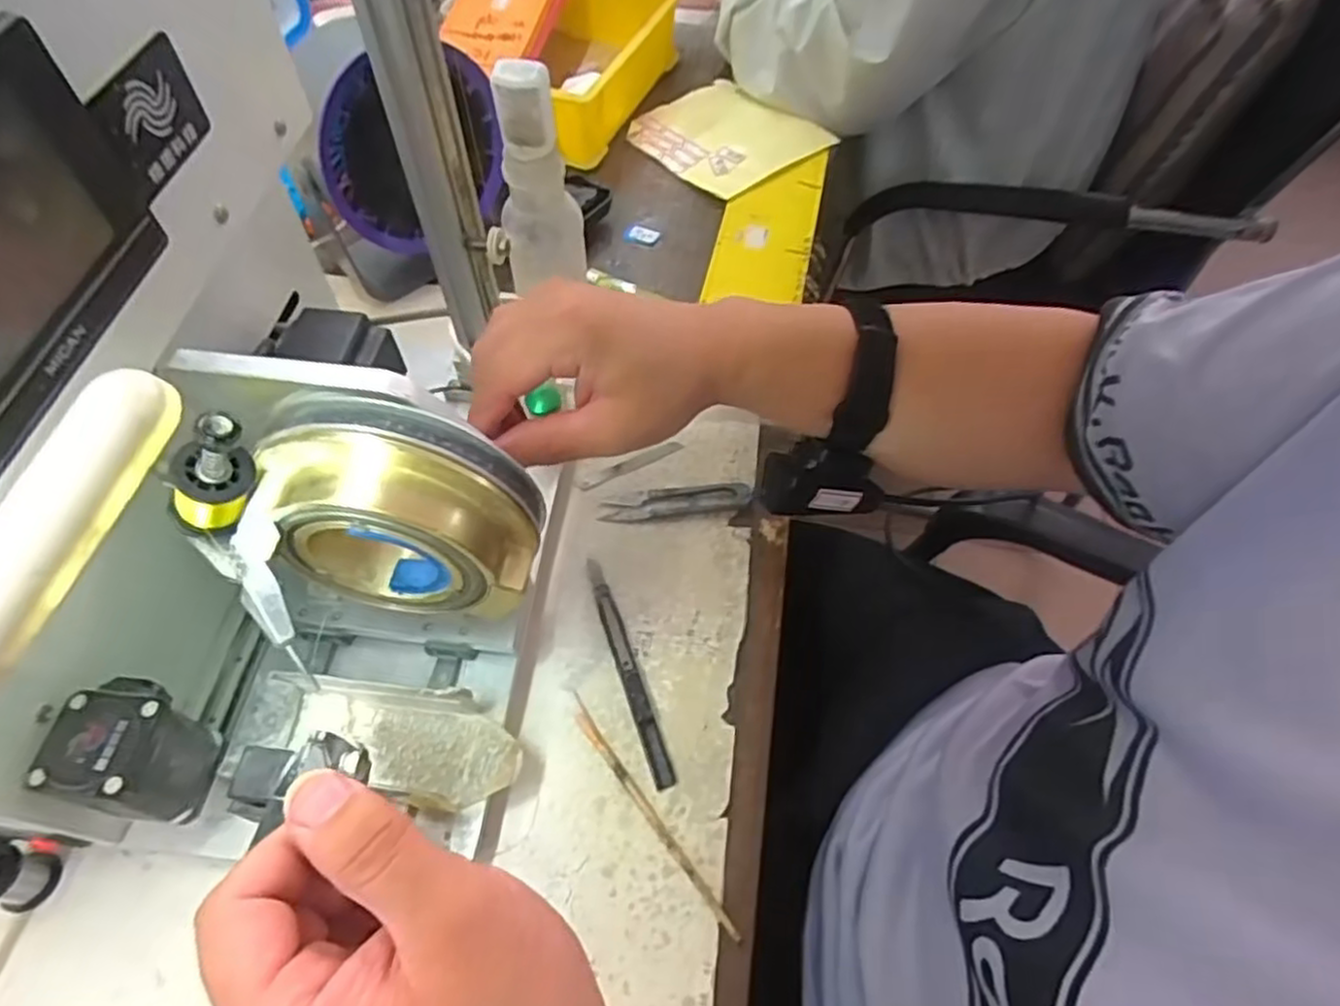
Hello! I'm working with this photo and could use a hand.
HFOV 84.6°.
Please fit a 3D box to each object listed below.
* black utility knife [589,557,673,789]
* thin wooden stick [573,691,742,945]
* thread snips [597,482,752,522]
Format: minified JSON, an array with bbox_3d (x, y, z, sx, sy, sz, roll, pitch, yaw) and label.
[{"bbox_3d":[-0.025,0.096,0.437,0.012,0.008,0.142,-16,60,-13],"label":"black utility knife"},{"bbox_3d":[-0.013,0.165,0.396,0.009,0.004,0.149,-31,64,-20],"label":"thin wooden stick"},{"bbox_3d":[0.004,-0.003,0.500,0.099,0.011,0.022,-5,58,-6],"label":"thread snips"}]

